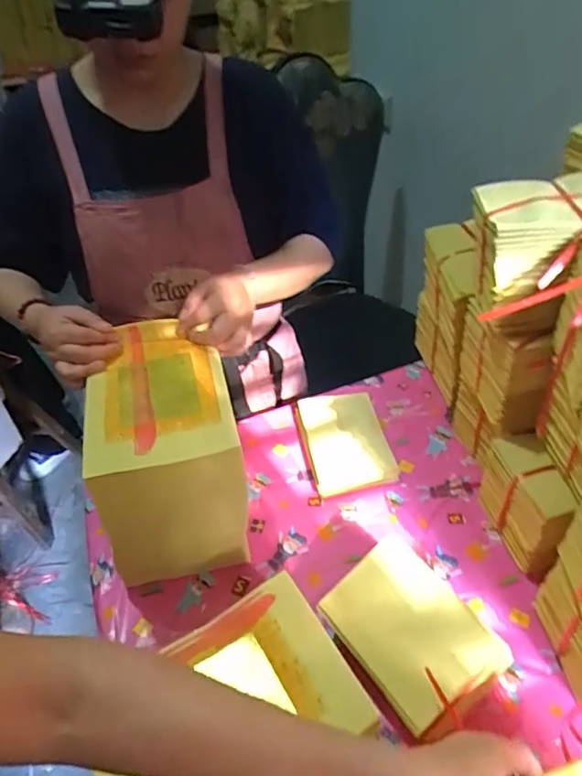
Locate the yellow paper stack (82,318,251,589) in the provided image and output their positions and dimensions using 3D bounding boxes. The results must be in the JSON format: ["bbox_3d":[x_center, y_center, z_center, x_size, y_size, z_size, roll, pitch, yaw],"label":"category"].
[{"bbox_3d":[-0.157,0.082,0.702,0.166,0.223,0.238,-11,47,-8],"label":"yellow paper stack"}]

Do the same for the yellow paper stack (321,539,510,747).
[{"bbox_3d":[0.123,0.253,0.563,0.121,0.025,0.166,-45,55,-1],"label":"yellow paper stack"}]

